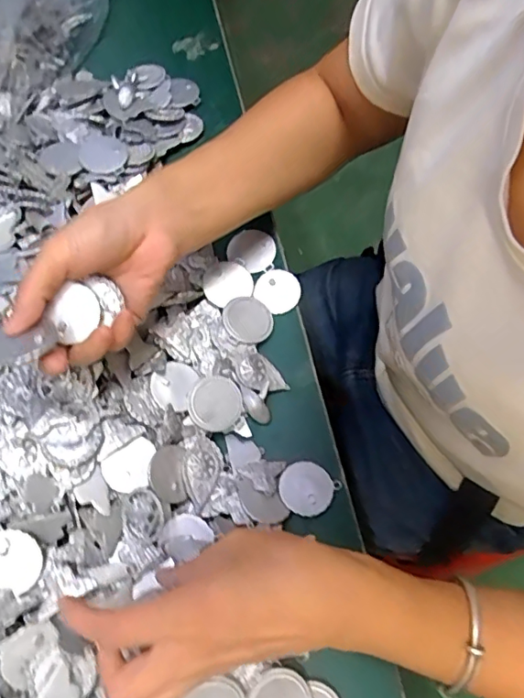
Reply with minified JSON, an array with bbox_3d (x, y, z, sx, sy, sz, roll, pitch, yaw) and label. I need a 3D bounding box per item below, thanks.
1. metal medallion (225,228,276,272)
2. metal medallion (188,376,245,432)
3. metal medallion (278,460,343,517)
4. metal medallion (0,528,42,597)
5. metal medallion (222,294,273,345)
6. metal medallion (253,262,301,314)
[{"bbox_3d":[-0.010,-0.084,0.442,0.039,0.006,0.037,-3,68,2],"label":"metal medallion"},{"bbox_3d":[-0.034,0.039,0.387,0.039,0.005,0.040,9,67,-22],"label":"metal medallion"},{"bbox_3d":[0.031,0.098,0.372,0.038,0.004,0.037,2,59,-3],"label":"metal medallion"},{"bbox_3d":[-0.151,0.126,0.313,0.036,0.004,0.036,1,86,-17],"label":"metal medallion"},{"bbox_3d":[-0.012,-0.023,0.416,0.039,0.004,0.040,5,69,-13],"label":"metal medallion"},{"bbox_3d":[0.012,-0.049,0.432,0.040,0.006,0.035,37,74,16],"label":"metal medallion"}]

